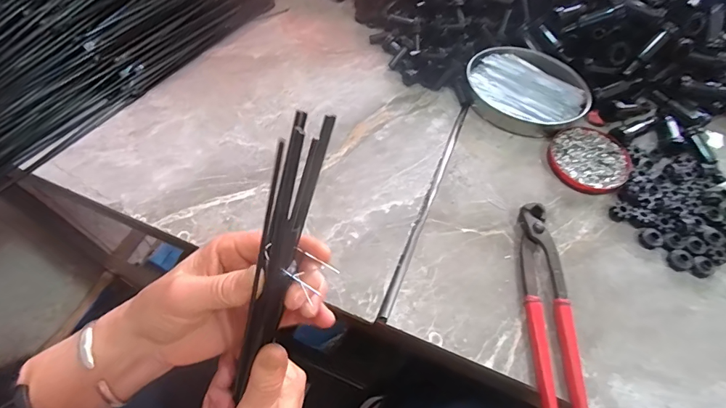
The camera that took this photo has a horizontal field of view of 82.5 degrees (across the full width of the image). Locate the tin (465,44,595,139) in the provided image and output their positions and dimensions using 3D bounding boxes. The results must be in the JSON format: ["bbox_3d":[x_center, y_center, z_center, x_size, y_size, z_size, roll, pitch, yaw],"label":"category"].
[{"bbox_3d":[0.189,-0.132,0.483,0.135,0.029,0.104,27,62,12],"label":"tin"}]

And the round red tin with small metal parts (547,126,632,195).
[{"bbox_3d":[0.241,-0.047,0.442,0.080,0.008,0.080,1,60,-2],"label":"round red tin with small metal parts"}]

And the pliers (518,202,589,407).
[{"bbox_3d":[0.161,0.093,0.360,0.034,0.016,0.201,5,60,0],"label":"pliers"}]

